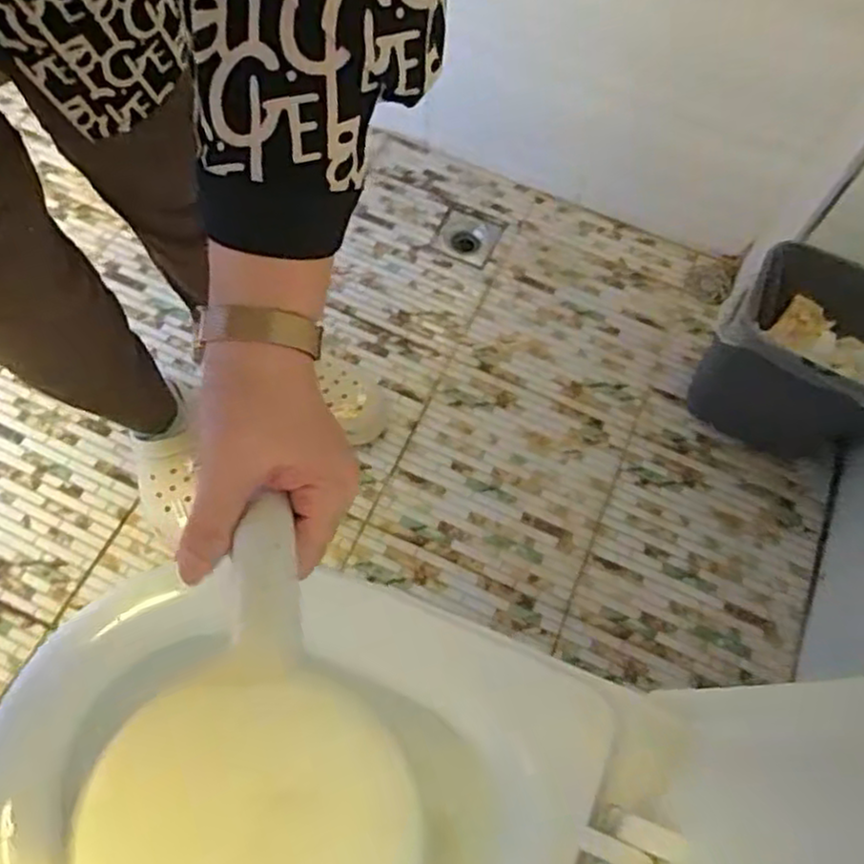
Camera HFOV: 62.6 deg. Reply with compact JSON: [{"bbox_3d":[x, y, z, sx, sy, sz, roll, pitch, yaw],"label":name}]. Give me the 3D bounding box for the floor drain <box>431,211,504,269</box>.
[{"bbox_3d":[0.059,-0.338,1.236,0.103,0.020,0.099,21,76,7],"label":"floor drain"}]

